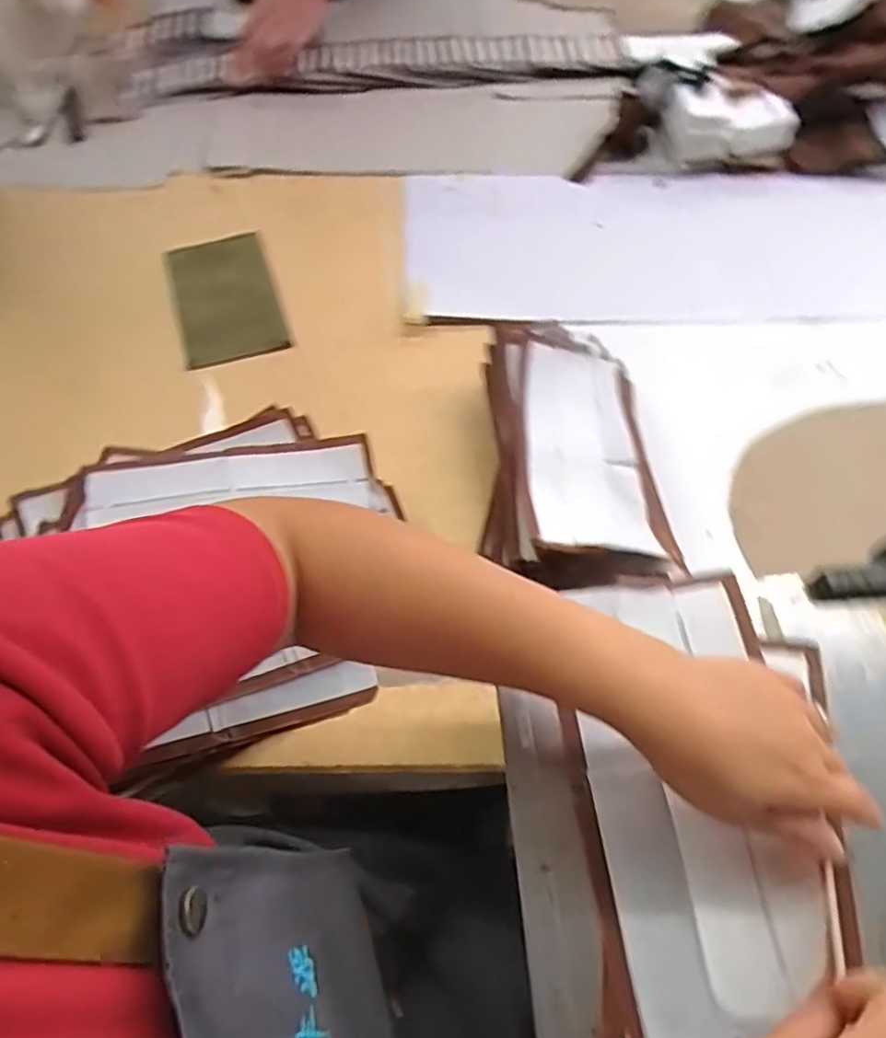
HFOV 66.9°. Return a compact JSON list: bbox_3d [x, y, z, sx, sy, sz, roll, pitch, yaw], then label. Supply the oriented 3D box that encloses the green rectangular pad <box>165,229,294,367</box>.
[{"bbox_3d":[-0.233,-0.236,0.722,0.105,0.010,0.174,-16,64,-8],"label":"green rectangular pad"}]

